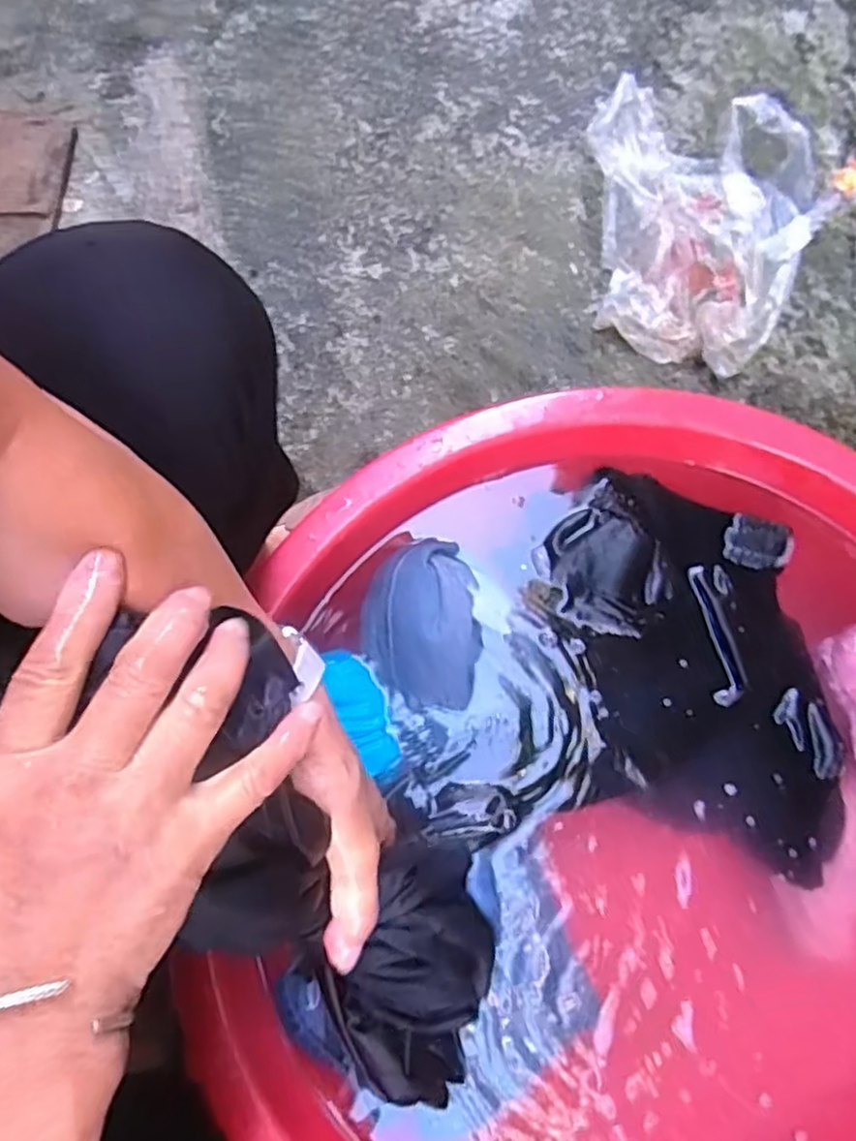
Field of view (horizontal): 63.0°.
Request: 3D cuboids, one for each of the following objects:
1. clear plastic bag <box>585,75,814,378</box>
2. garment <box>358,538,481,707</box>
[{"bbox_3d":[0.310,-0.387,0.785,0.267,0.051,0.319,8,76,0],"label":"clear plastic bag"},{"bbox_3d":[-0.005,0.041,0.571,0.094,0.035,0.135,2,77,0],"label":"garment"}]

